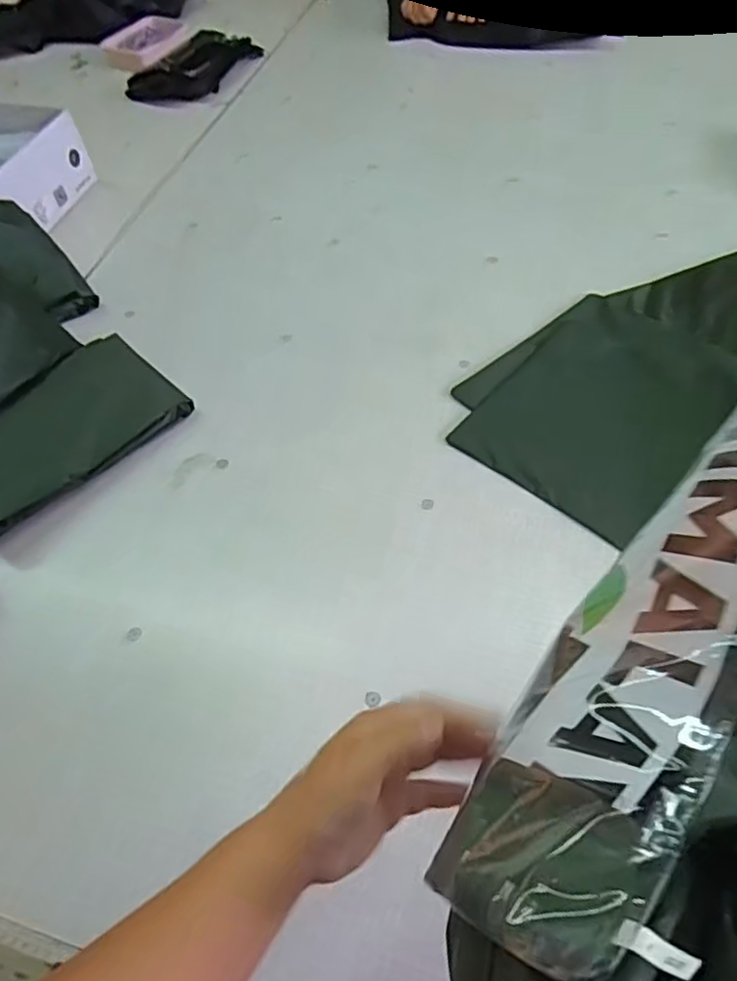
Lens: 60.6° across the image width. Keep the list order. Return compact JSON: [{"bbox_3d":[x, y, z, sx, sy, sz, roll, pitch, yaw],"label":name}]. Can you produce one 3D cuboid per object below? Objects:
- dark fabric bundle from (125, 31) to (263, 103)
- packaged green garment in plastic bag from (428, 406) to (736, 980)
[{"bbox_3d":[-0.382,-0.956,1.401,0.203,0.061,0.325,29,61,24],"label":"dark fabric bundle"},{"bbox_3d":[0.156,0.086,0.262,0.157,0.097,0.298,22,68,20],"label":"packaged green garment in plastic bag"}]

